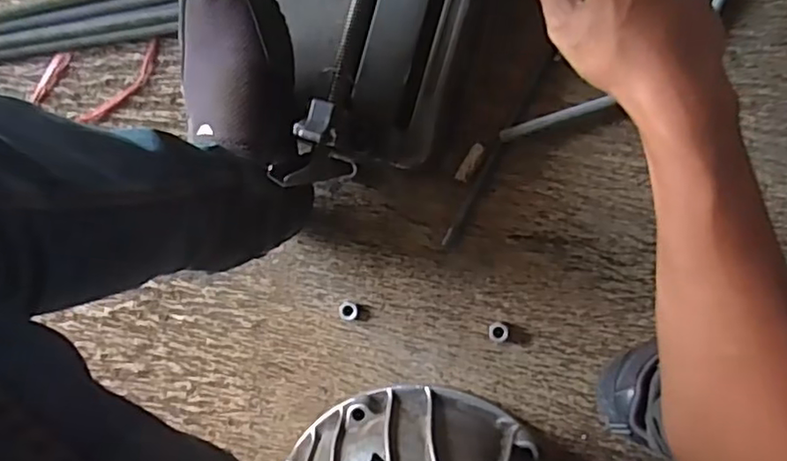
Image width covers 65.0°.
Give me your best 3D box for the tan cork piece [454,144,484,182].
[{"bbox_3d":[0.076,-0.067,0.613,0.013,0.017,0.040,31,97,5],"label":"tan cork piece"}]

